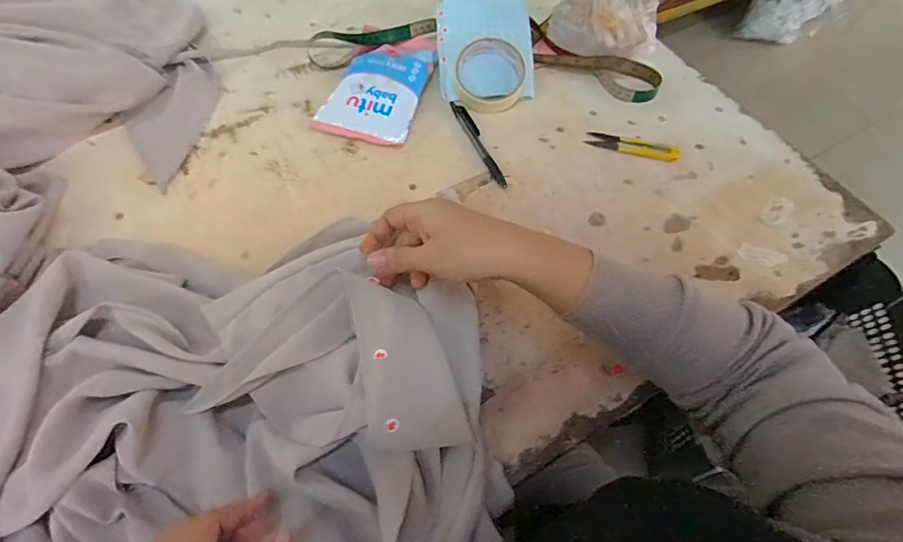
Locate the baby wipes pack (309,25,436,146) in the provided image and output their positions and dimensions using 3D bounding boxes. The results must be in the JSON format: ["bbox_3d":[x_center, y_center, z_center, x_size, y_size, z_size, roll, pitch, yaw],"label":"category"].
[{"bbox_3d":[-0.087,-0.227,0.577,0.107,0.027,0.162,15,60,5],"label":"baby wipes pack"}]

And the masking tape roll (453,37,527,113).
[{"bbox_3d":[0.047,-0.232,0.570,0.090,0.021,0.090,0,85,1],"label":"masking tape roll"}]

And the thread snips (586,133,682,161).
[{"bbox_3d":[0.213,-0.147,0.557,0.106,0.011,0.026,15,60,5],"label":"thread snips"}]

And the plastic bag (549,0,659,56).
[{"bbox_3d":[0.199,-0.334,0.594,0.131,0.082,0.094,3,59,-2],"label":"plastic bag"}]

